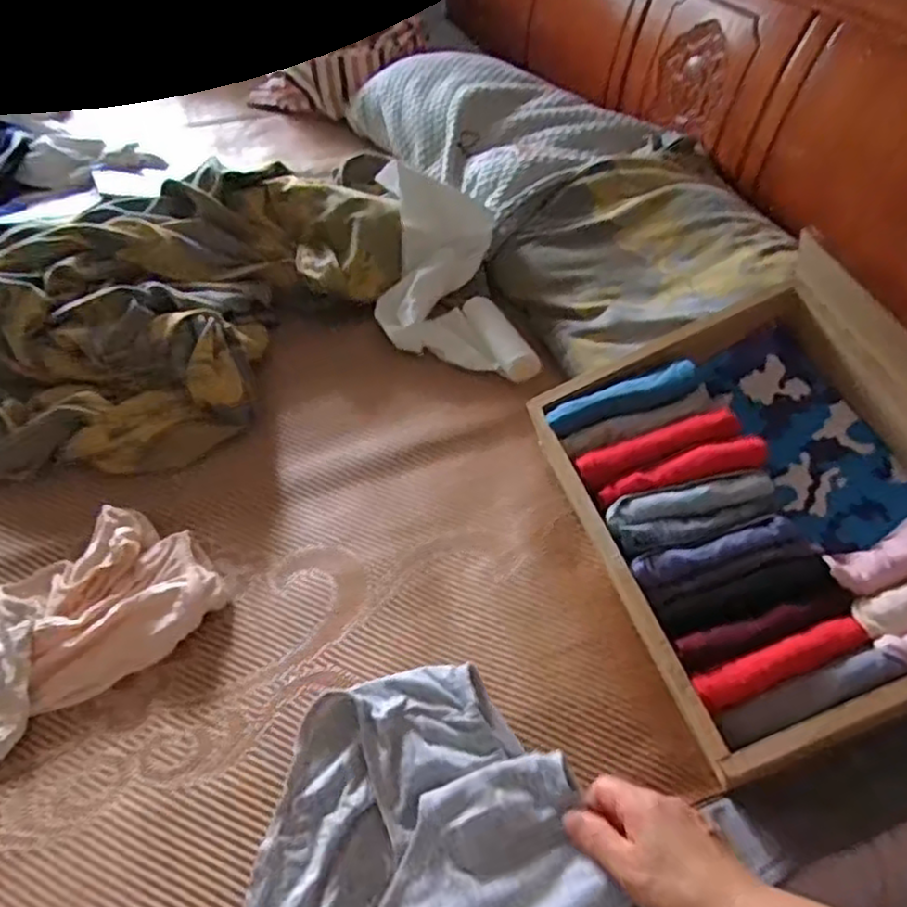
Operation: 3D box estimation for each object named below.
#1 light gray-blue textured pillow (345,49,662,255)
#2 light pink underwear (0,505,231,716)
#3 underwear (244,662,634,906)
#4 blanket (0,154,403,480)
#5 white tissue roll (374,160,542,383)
[{"bbox_3d":[0.055,-0.550,1.202,0.319,0.115,0.560,-23,50,-23],"label":"light gray-blue textured pillow"},{"bbox_3d":[-0.297,0.121,0.629,0.160,0.035,0.156,-21,50,-21],"label":"light pink underwear"},{"bbox_3d":[-0.042,0.274,0.489,0.244,0.031,0.224,-24,51,-22],"label":"underwear"},{"bbox_3d":[-0.395,-0.182,0.868,0.440,0.102,0.696,25,50,21],"label":"blanket"},{"bbox_3d":[-0.011,-0.227,0.916,0.179,0.076,0.336,-12,69,-11],"label":"white tissue roll"}]

